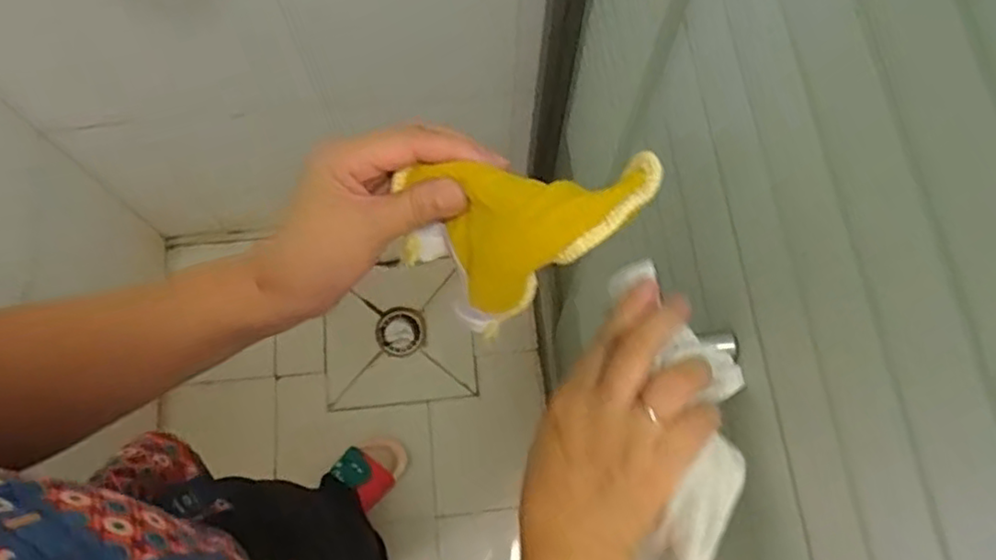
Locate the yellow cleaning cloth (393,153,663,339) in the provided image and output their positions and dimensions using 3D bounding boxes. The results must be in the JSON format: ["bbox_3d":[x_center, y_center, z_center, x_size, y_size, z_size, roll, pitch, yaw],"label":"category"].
[{"bbox_3d":[0.008,-0.018,0.319,0.043,0.137,0.069,17,69,-39],"label":"yellow cleaning cloth"}]

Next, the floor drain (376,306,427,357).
[{"bbox_3d":[-0.194,0.104,1.376,0.099,0.014,0.096,-14,75,-6],"label":"floor drain"}]

